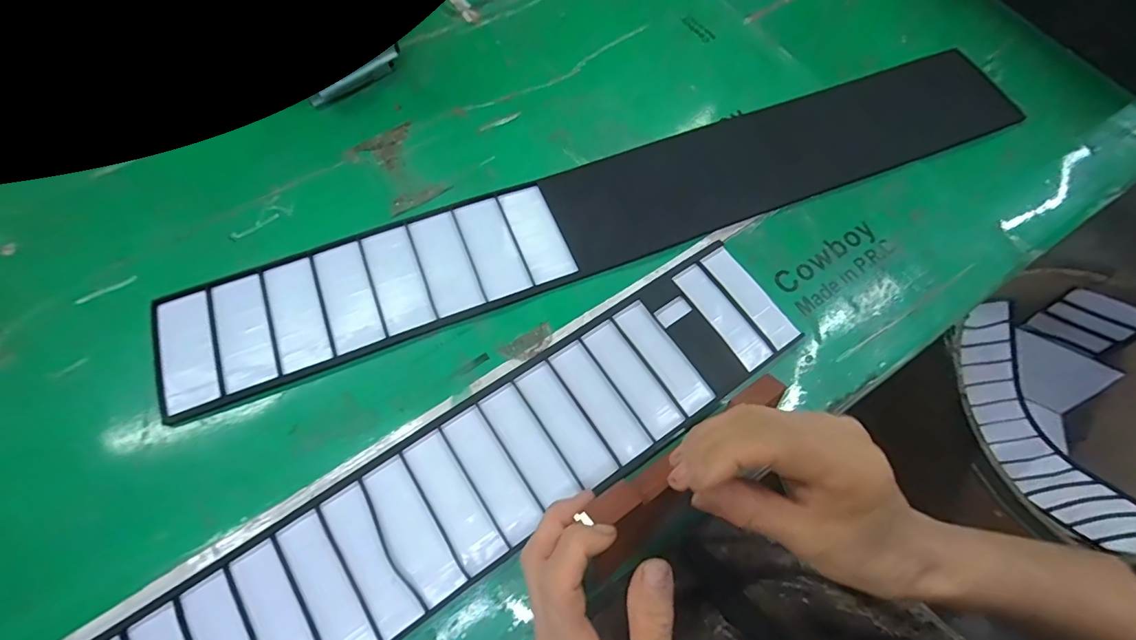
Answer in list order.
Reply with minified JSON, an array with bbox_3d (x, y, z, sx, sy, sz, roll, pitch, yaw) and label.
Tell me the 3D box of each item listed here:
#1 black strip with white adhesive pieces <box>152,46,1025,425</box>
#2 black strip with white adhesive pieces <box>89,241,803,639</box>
[{"bbox_3d":[0.058,-0.102,0.398,0.723,0.006,0.103,-20,69,-10],"label":"black strip with white adhesive pieces"},{"bbox_3d":[-0.083,0.117,0.301,0.549,0.007,0.099,-32,71,-14],"label":"black strip with white adhesive pieces"}]

